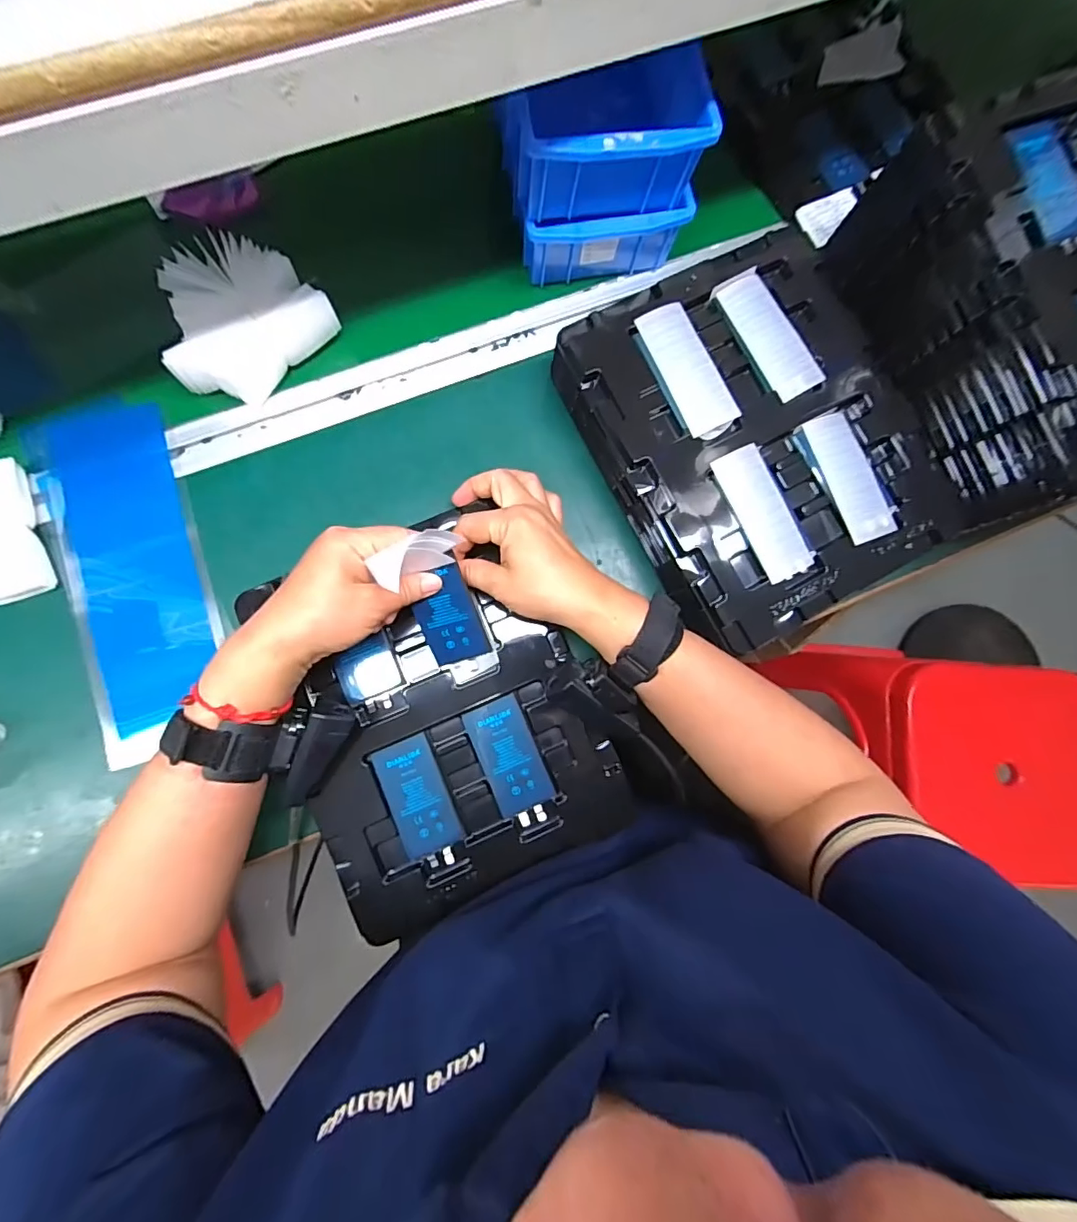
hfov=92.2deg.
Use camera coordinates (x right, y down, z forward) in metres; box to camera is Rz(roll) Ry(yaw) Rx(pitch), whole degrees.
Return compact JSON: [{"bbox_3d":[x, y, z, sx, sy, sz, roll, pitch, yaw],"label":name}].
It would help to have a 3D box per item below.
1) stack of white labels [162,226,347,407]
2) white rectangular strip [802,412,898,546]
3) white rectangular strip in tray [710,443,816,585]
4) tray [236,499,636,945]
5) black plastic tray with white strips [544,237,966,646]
[{"bbox_3d":[-0.234,-0.225,0.399,0.123,0.046,0.099,-43,88,-7],"label":"stack of white labels"},{"bbox_3d":[0.239,-0.103,0.398,0.040,0.008,0.101,-20,84,-6],"label":"white rectangular strip"},{"bbox_3d":[0.169,-0.074,0.388,0.041,0.010,0.102,-24,85,-7],"label":"white rectangular strip in tray"},{"bbox_3d":[-0.075,0.072,0.383,0.207,0.032,0.266,-24,86,-6],"label":"tray"},{"bbox_3d":[0.175,-0.135,0.412,0.243,0.049,0.282,-31,87,-7],"label":"black plastic tray with white strips"}]

